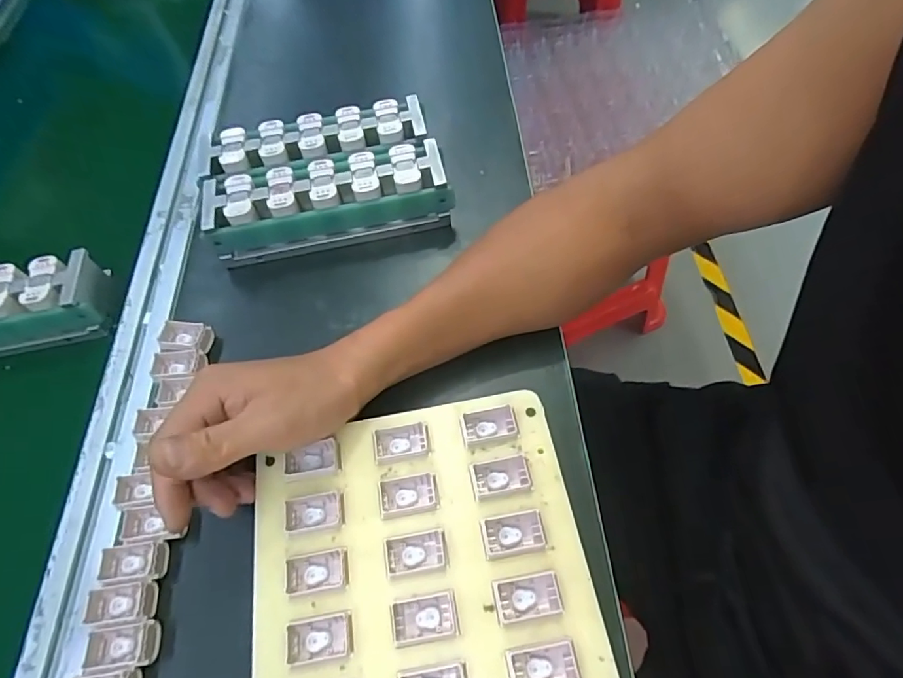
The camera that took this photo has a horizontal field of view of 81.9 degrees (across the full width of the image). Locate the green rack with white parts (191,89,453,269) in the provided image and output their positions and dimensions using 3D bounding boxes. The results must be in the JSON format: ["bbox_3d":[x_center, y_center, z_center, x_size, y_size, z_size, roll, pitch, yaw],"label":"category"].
[{"bbox_3d":[-0.105,-0.134,0.439,0.192,0.052,0.114,-12,59,-3],"label":"green rack with white parts"}]

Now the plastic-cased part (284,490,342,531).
[{"bbox_3d":[-0.081,0.101,0.303,0.034,0.009,0.020,-8,59,0],"label":"plastic-cased part"}]

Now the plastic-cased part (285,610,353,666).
[{"bbox_3d":[-0.068,0.155,0.269,0.035,0.013,0.021,-10,59,-2],"label":"plastic-cased part"}]

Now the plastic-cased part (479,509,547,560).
[{"bbox_3d":[0.034,0.109,0.289,0.034,0.007,0.021,-11,59,-2],"label":"plastic-cased part"}]

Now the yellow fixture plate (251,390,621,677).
[{"bbox_3d":[-0.016,0.132,0.279,0.177,0.011,0.194,-10,59,-2],"label":"yellow fixture plate"}]

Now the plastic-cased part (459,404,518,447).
[{"bbox_3d":[0.023,0.054,0.321,0.033,0.009,0.021,-10,59,-2],"label":"plastic-cased part"}]

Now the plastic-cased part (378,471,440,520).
[{"bbox_3d":[-0.025,0.091,0.304,0.034,0.009,0.023,-11,59,-2],"label":"plastic-cased part"}]

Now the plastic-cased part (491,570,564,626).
[{"bbox_3d":[0.040,0.135,0.272,0.034,0.009,0.021,-10,59,-2],"label":"plastic-cased part"}]

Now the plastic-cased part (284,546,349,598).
[{"bbox_3d":[-0.074,0.128,0.286,0.035,0.012,0.022,-12,59,-3],"label":"plastic-cased part"}]

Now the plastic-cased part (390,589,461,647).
[{"bbox_3d":[-0.014,0.145,0.271,0.034,0.007,0.022,-10,59,-2],"label":"plastic-cased part"}]

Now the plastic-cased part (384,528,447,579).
[{"bbox_3d":[-0.020,0.119,0.287,0.033,0.010,0.021,-11,59,-2],"label":"plastic-cased part"}]

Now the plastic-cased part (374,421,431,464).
[{"bbox_3d":[-0.030,0.064,0.320,0.033,0.010,0.022,-10,59,-2],"label":"plastic-cased part"}]

